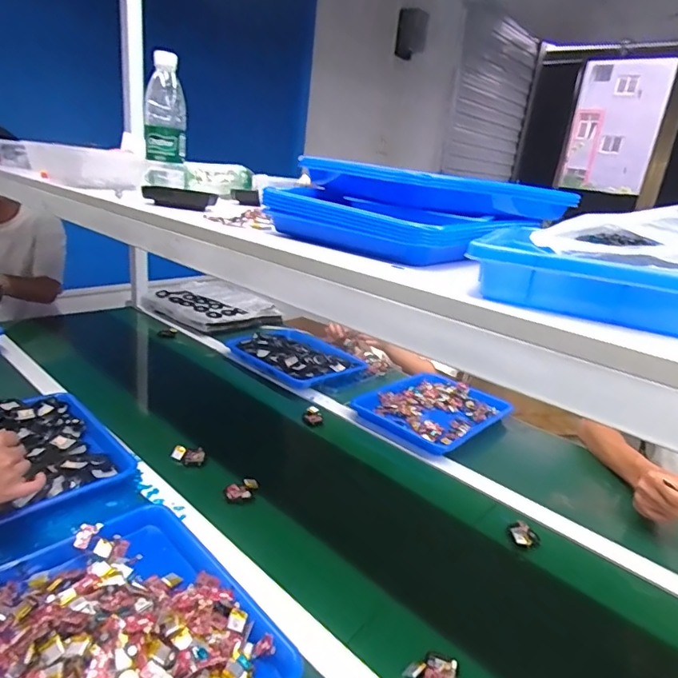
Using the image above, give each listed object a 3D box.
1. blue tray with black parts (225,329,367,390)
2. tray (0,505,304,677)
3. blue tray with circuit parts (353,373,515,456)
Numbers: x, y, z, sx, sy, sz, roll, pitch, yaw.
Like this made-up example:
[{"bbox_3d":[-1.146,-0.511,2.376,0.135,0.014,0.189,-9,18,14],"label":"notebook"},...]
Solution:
[{"bbox_3d":[-0.109,0.046,1.312,0.335,0.064,0.261,24,26,40],"label":"blue tray with black parts"},{"bbox_3d":[-0.221,0.302,0.504,0.247,0.043,0.318,-13,27,-43],"label":"tray"},{"bbox_3d":[0.215,0.159,1.105,0.246,0.041,0.311,23,26,39],"label":"blue tray with circuit parts"}]

